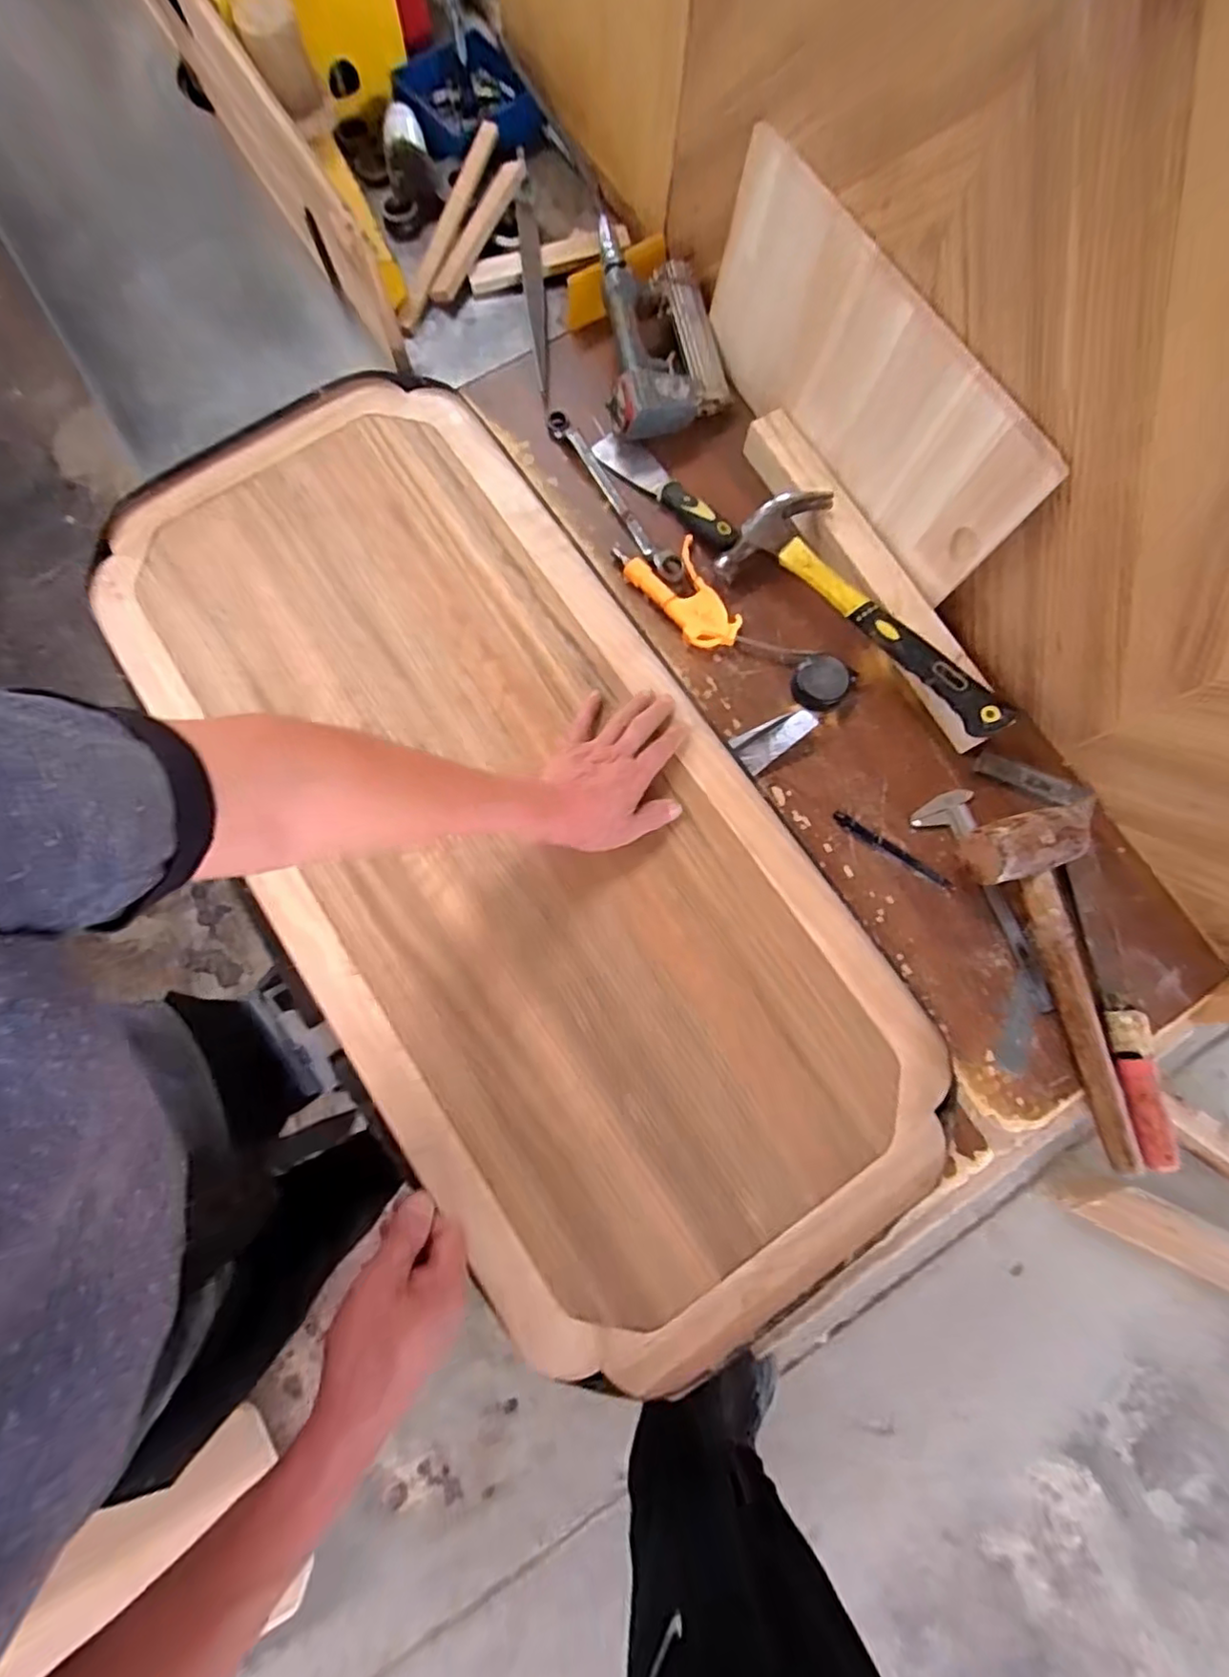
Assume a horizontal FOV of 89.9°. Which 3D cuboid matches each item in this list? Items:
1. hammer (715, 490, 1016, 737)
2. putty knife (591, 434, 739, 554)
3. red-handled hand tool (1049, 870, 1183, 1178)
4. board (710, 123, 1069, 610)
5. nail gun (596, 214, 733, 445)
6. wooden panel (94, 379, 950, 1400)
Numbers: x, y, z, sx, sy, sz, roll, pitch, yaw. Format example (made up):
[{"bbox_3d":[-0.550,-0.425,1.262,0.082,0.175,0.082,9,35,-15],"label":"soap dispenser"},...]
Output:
[{"bbox_3d":[0.275,-0.239,0.646,0.336,0.061,0.116,40,82,6],"label":"hammer"},{"bbox_3d":[0.060,-0.394,0.689,0.204,0.025,0.040,42,82,6],"label":"putty knife"},{"bbox_3d":[0.479,0.161,0.587,0.046,0.032,0.279,-7,80,-2],"label":"red-handled hand tool"},{"bbox_3d":[0.229,-0.446,0.603,0.017,0.186,0.433,-27,77,-13],"label":"board"},{"bbox_3d":[0.060,-0.575,0.703,0.141,0.062,0.218,-4,80,-2],"label":"nail gun"},{"bbox_3d":[-0.103,-0.017,0.591,0.461,0.031,0.941,-31,81,-6],"label":"wooden panel"}]

